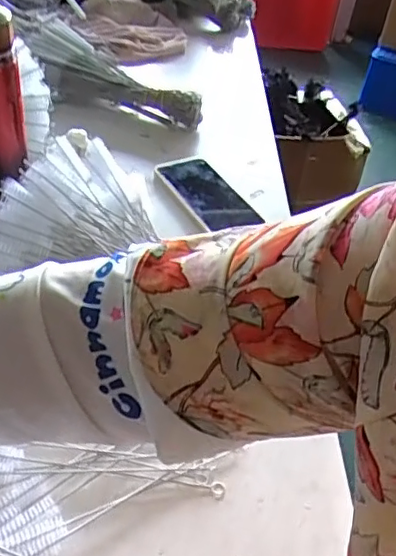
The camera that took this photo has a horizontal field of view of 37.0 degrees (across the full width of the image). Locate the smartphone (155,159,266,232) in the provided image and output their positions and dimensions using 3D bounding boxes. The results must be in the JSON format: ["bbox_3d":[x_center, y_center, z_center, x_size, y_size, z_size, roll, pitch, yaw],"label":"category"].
[{"bbox_3d":[0.008,-0.112,0.758,0.077,0.013,0.147,-20,48,-27],"label":"smartphone"}]

